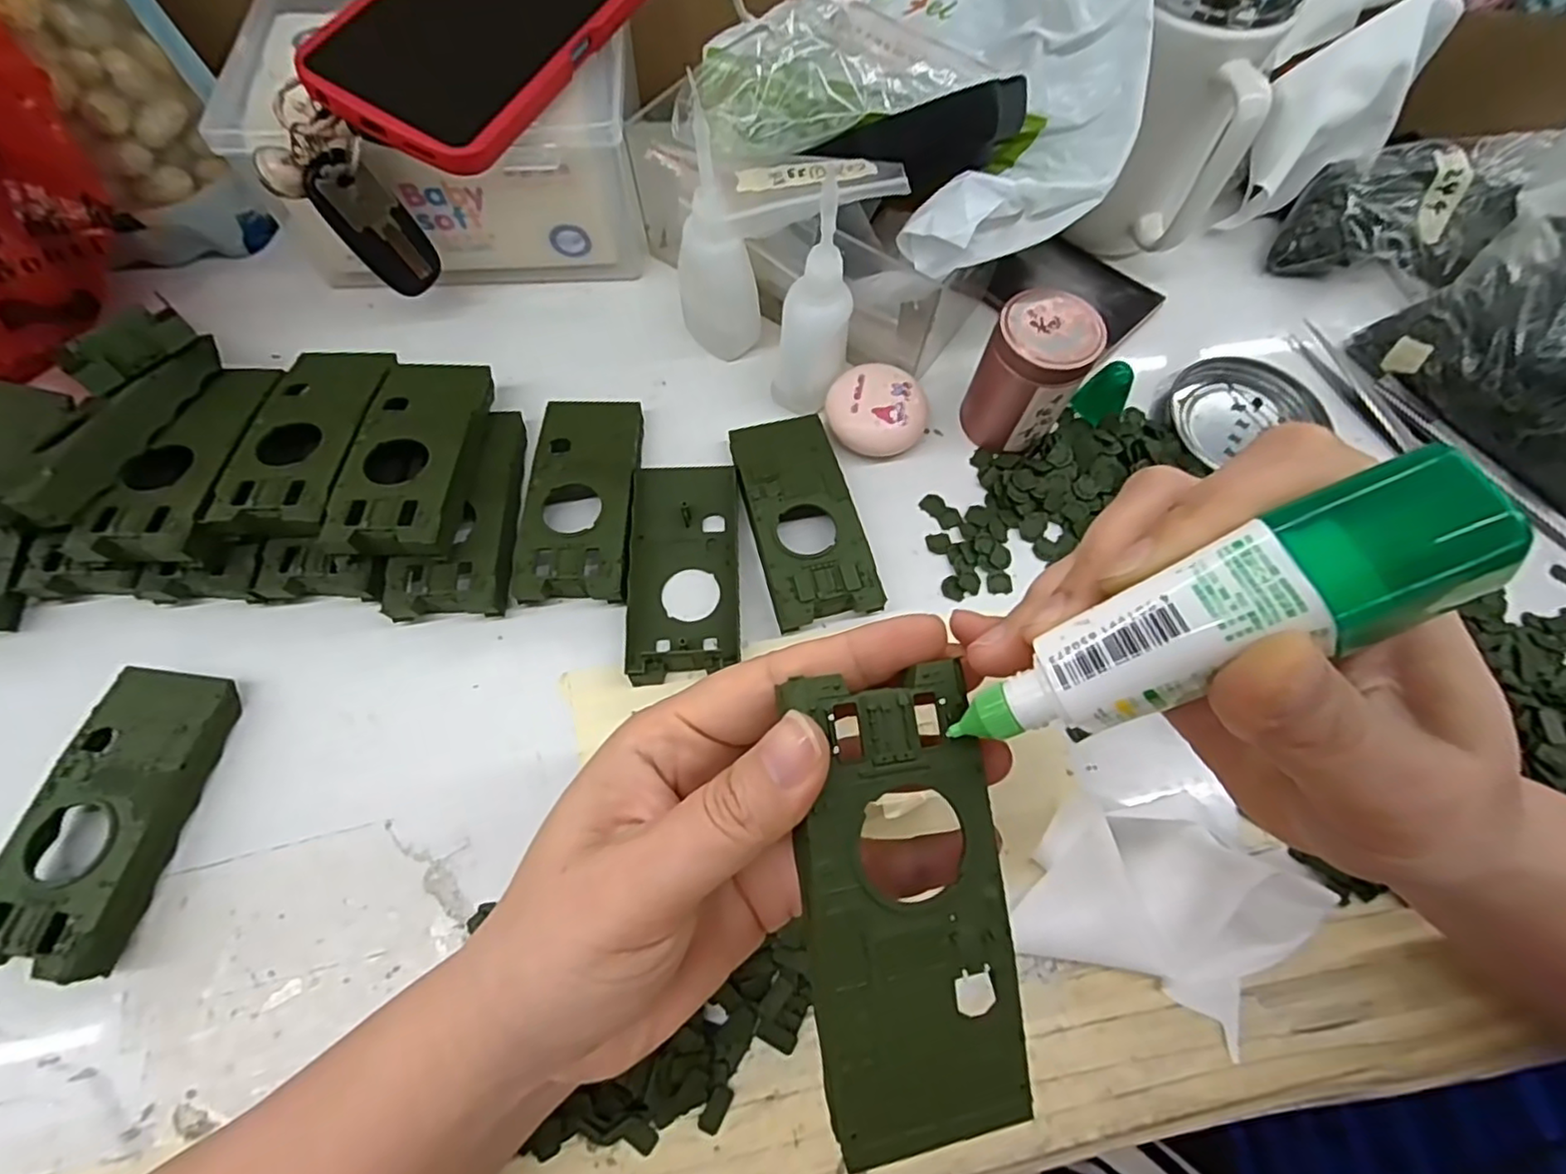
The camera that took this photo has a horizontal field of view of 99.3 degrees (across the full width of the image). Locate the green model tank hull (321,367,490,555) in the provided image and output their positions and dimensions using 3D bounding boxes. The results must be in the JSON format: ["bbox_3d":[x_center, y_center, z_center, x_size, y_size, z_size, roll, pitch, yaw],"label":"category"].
[{"bbox_3d":[-0.160,-0.059,0.290,0.045,0.021,0.105,-2,67,-2],"label":"green model tank hull"}]

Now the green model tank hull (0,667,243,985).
[{"bbox_3d":[-0.248,0.083,0.247,0.046,0.021,0.103,7,67,2],"label":"green model tank hull"}]

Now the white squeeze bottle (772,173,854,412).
[{"bbox_3d":[0.014,-0.123,0.294,0.030,0.105,0.038,11,68,4],"label":"white squeeze bottle"}]

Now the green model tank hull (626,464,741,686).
[{"bbox_3d":[-0.044,-0.011,0.295,0.049,0.013,0.105,-2,67,-2],"label":"green model tank hull"}]

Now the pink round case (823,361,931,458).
[{"bbox_3d":[0.045,-0.084,0.325,0.047,0.024,0.044,0,67,-1],"label":"pink round case"}]

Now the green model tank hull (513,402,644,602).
[{"bbox_3d":[-0.091,-0.042,0.304,0.047,0.019,0.106,-1,67,-1],"label":"green model tank hull"}]

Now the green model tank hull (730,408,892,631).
[{"bbox_3d":[0.008,-0.033,0.303,0.047,0.020,0.104,-13,68,-6],"label":"green model tank hull"}]

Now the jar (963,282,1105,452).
[{"bbox_3d":[0.112,-0.098,0.309,0.043,0.062,0.041,0,67,-1],"label":"jar"}]

